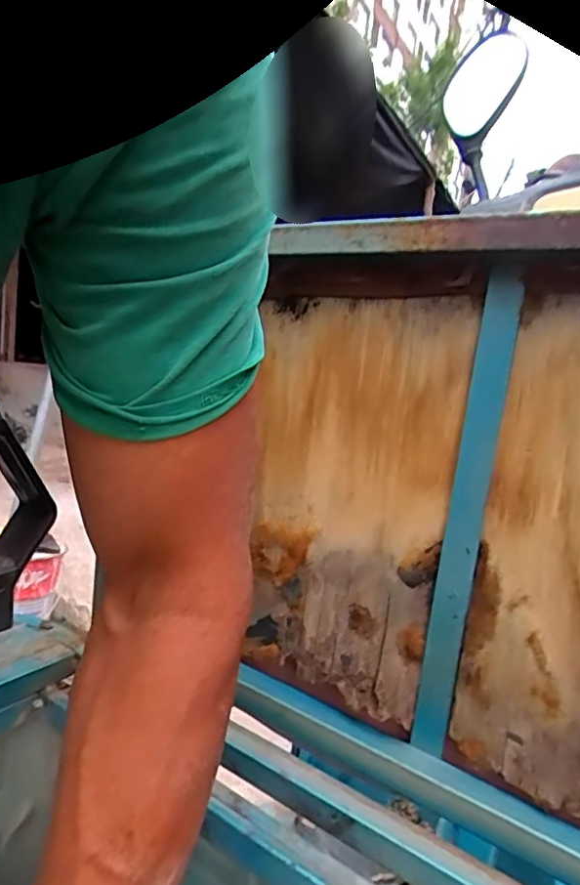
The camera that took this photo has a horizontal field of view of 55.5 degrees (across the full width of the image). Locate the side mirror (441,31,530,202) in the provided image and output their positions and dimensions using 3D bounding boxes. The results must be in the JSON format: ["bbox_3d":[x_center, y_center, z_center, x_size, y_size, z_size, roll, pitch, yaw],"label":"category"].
[{"bbox_3d":[0.250,-0.426,0.729,0.045,0.190,0.106,3,8,-24],"label":"side mirror"}]

